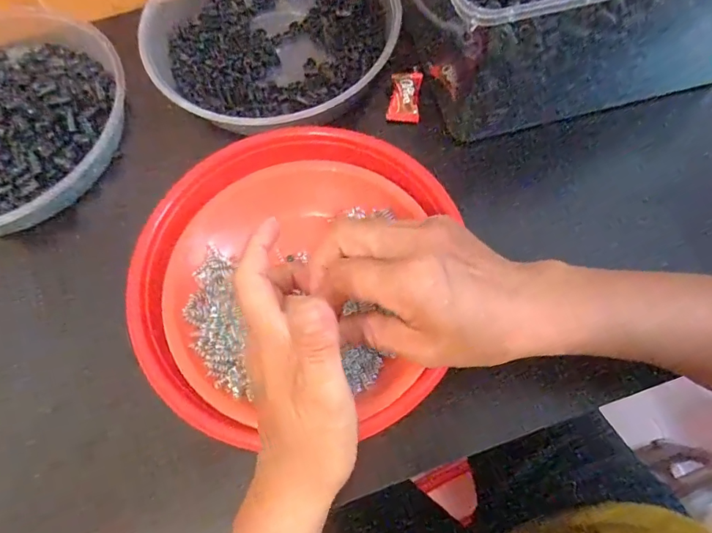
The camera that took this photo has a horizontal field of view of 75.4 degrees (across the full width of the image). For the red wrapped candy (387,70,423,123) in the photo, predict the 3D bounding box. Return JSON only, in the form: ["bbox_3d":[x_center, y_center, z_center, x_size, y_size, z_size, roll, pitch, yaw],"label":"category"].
[{"bbox_3d":[0.043,-0.150,0.406,0.027,0.010,0.053,6,69,5],"label":"red wrapped candy"}]

